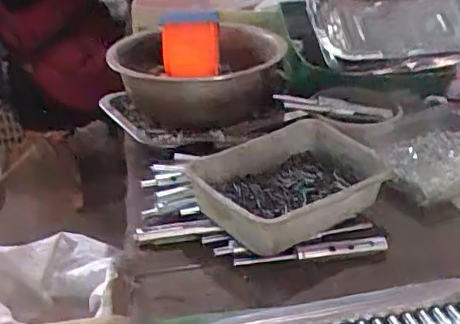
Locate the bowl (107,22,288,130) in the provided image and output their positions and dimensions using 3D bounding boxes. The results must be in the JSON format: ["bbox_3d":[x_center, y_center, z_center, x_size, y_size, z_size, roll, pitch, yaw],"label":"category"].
[{"bbox_3d":[-0.037,-0.119,0.785,0.230,0.087,0.249,-1,30,0],"label":"bowl"}]

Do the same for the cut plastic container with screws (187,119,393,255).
[{"bbox_3d":[0.065,0.025,0.599,0.203,0.063,0.144,-22,36,-32],"label":"cut plastic container with screws"}]

